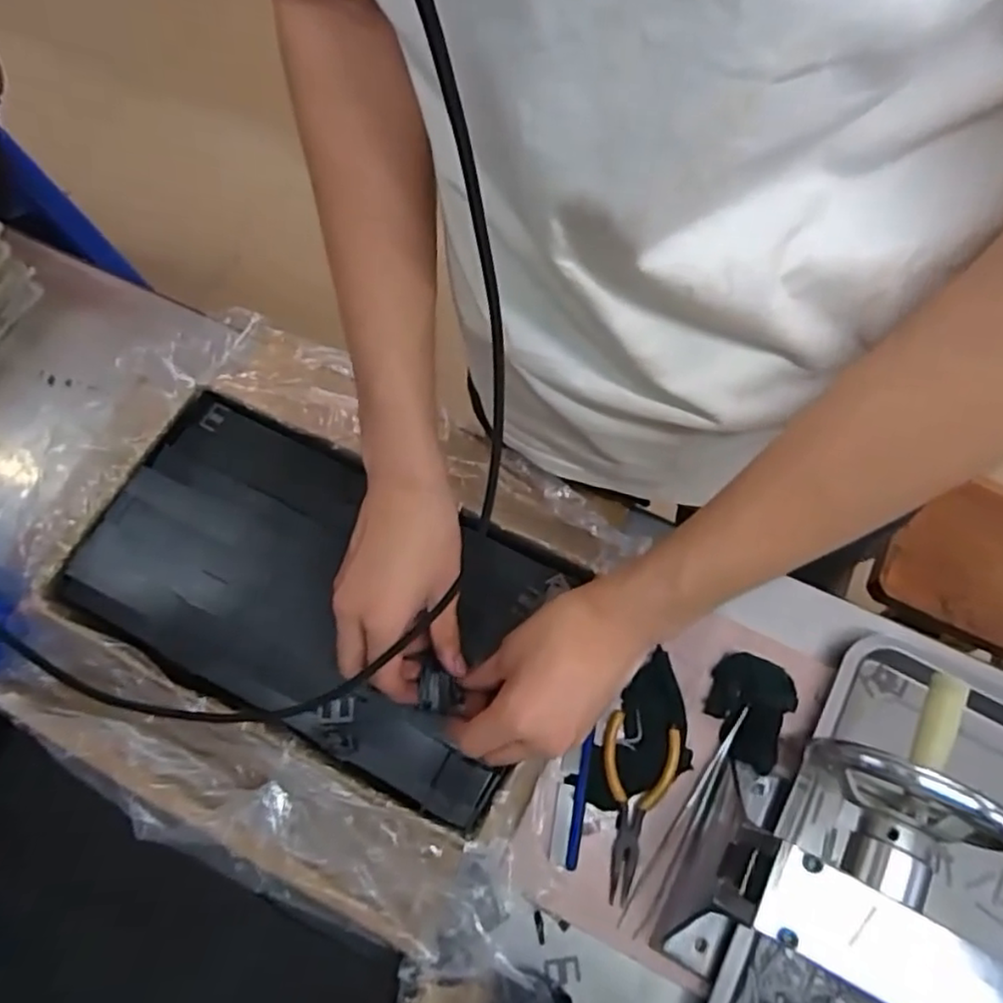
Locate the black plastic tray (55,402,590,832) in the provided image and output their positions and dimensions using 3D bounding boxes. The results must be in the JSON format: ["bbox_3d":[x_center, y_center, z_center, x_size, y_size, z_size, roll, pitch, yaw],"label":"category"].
[{"bbox_3d":[-0.136,0.063,0.506,0.344,0.038,0.196,26,71,9],"label":"black plastic tray"}]

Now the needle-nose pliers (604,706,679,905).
[{"bbox_3d":[0.091,0.217,0.486,0.050,0.010,0.122,16,70,5],"label":"needle-nose pliers"}]

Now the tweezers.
[{"bbox_3d":[0.137,0.227,0.489,0.018,0.010,0.172,33,73,11],"label":"tweezers"}]

